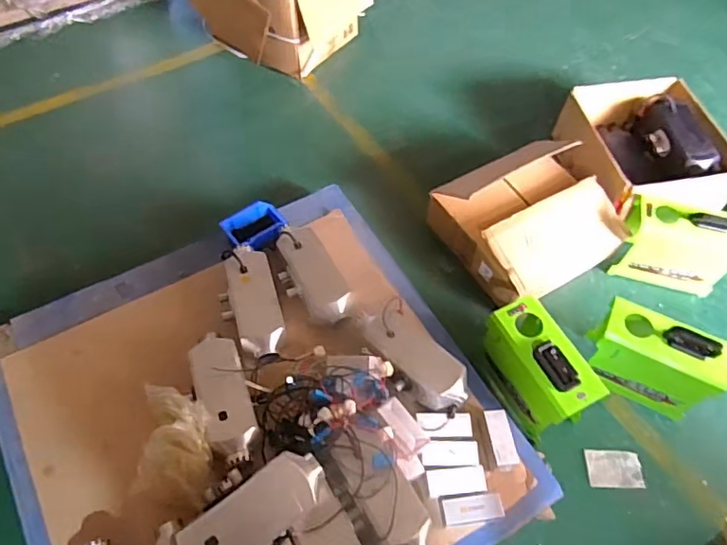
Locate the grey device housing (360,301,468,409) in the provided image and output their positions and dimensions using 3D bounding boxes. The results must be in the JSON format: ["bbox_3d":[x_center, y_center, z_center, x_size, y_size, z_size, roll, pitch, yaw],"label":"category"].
[{"bbox_3d":[0.123,0.209,1.390,0.161,0.060,0.322,-32,68,-16],"label":"grey device housing"}]

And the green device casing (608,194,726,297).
[{"bbox_3d":[0.944,-0.073,1.652,0.334,0.263,0.143,18,59,8],"label":"green device casing"}]

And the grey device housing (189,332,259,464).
[{"bbox_3d":[-0.327,0.283,1.289,0.120,0.096,0.318,-15,60,-12],"label":"grey device housing"}]

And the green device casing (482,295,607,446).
[{"bbox_3d":[0.450,0.250,1.454,0.162,0.244,0.314,-21,61,-15],"label":"green device casing"}]

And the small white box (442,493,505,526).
[{"bbox_3d":[0.249,0.537,1.246,0.134,0.018,0.055,-6,58,-6],"label":"small white box"}]

